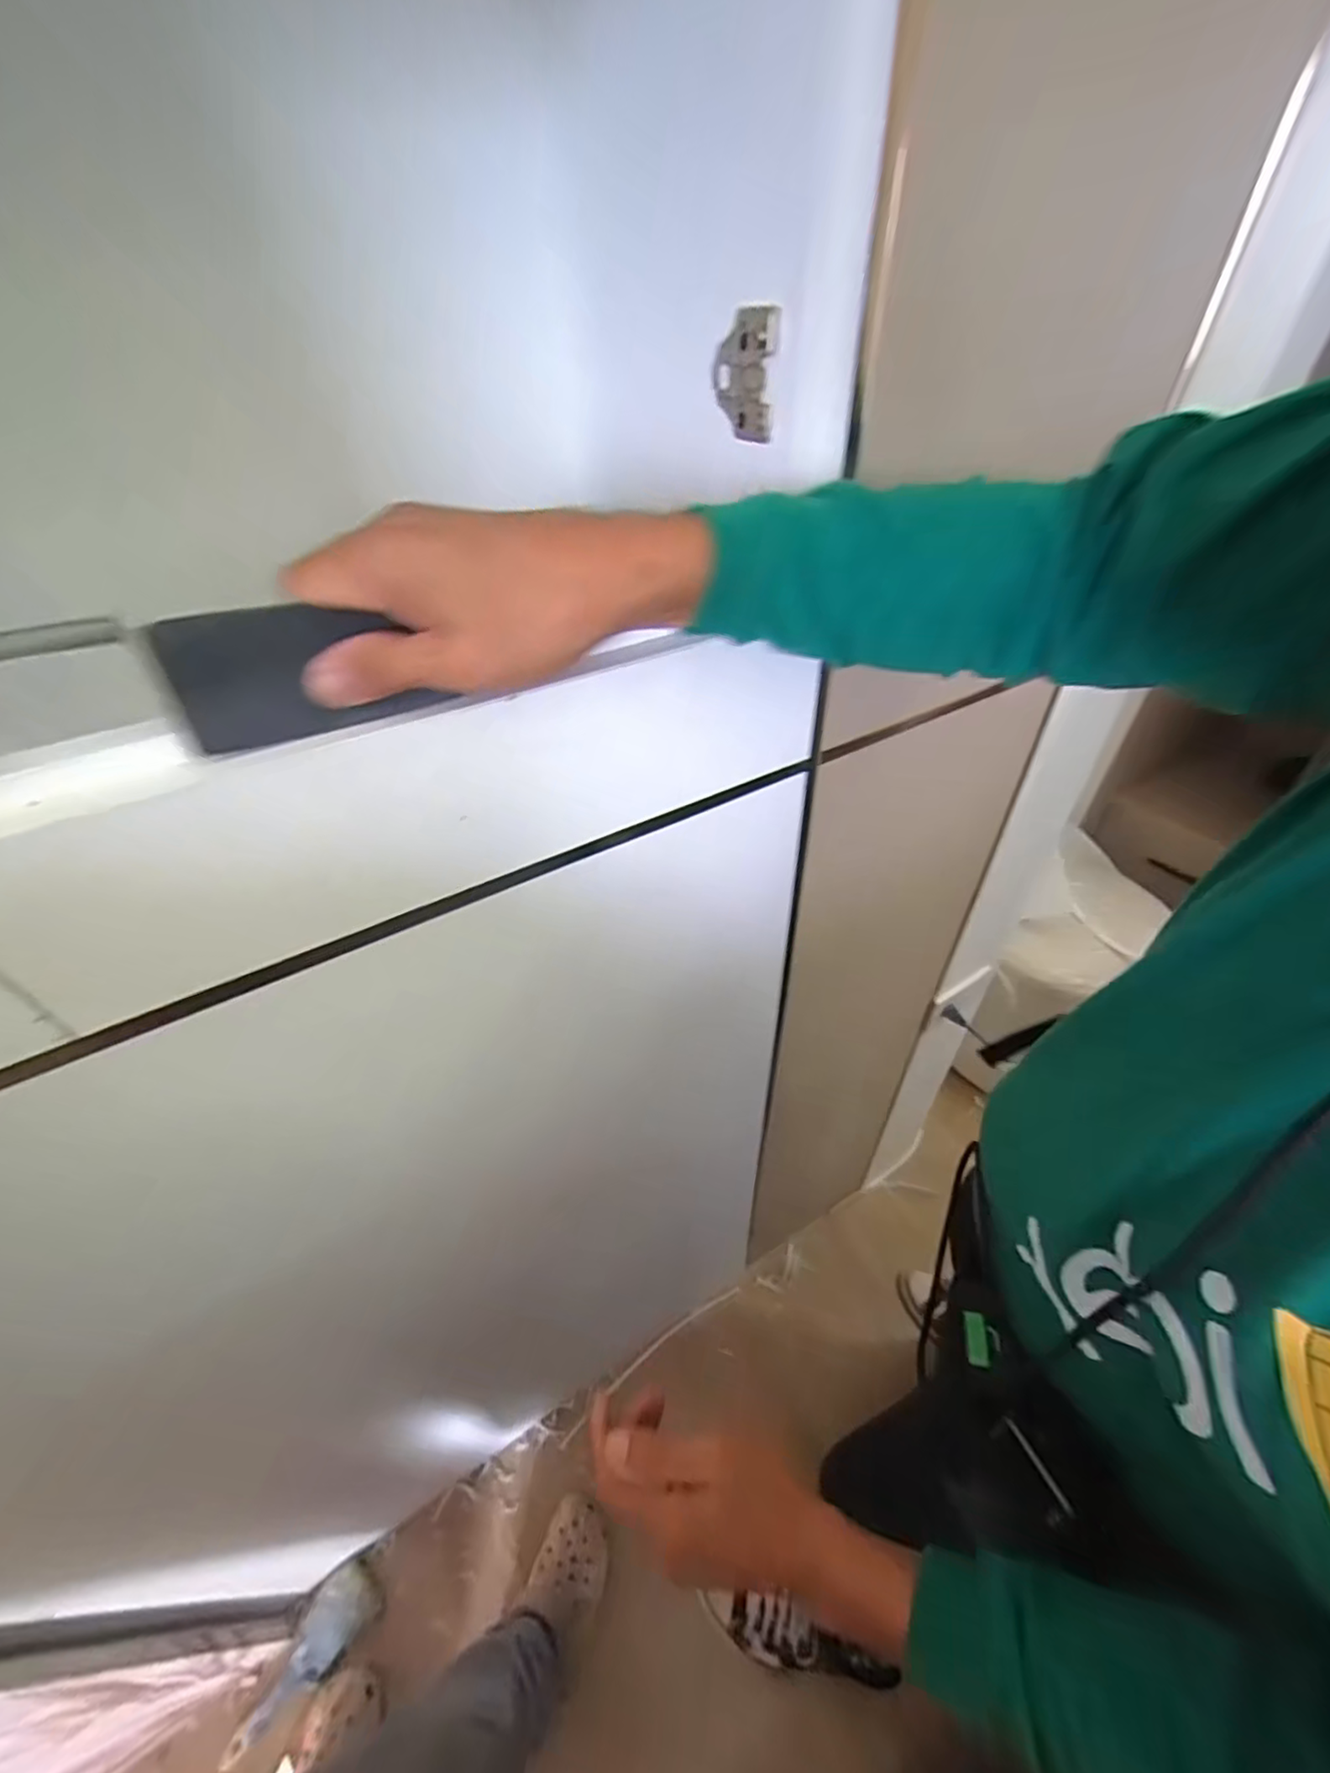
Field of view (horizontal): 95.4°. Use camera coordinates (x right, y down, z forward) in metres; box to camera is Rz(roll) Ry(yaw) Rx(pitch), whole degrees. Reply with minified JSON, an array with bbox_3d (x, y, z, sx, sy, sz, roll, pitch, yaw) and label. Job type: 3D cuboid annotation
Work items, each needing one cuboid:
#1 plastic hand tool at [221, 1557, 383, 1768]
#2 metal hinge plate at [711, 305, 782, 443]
[{"bbox_3d":[-0.558,1.207,0.945,0.094,0.045,0.233,24,50,27],"label":"plastic hand tool"},{"bbox_3d":[0.041,-0.279,0.328,0.009,0.056,0.055,-28,56,-14],"label":"metal hinge plate"}]

